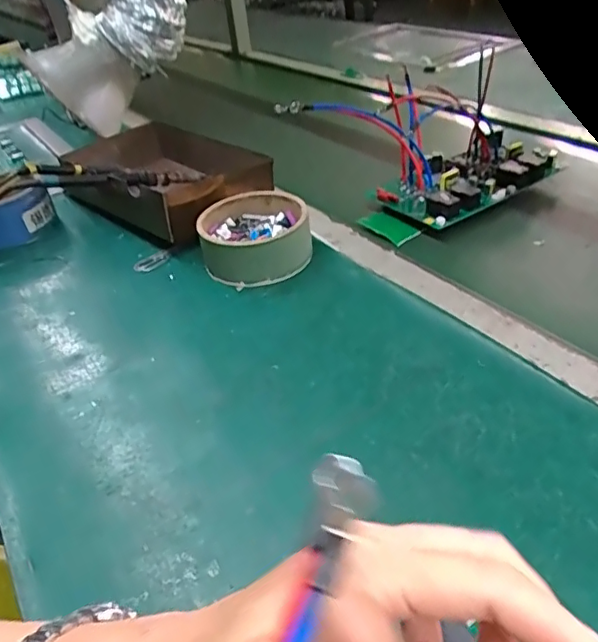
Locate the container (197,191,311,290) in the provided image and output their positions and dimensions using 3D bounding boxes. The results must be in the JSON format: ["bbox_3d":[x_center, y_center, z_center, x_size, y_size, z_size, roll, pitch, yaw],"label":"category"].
[{"bbox_3d":[-0.048,-0.093,0.623,0.117,0.054,0.120,-5,36,4],"label":"container"}]

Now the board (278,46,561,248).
[{"bbox_3d":[0.162,-0.212,0.679,0.295,0.134,0.173,-28,41,-26],"label":"board"}]

